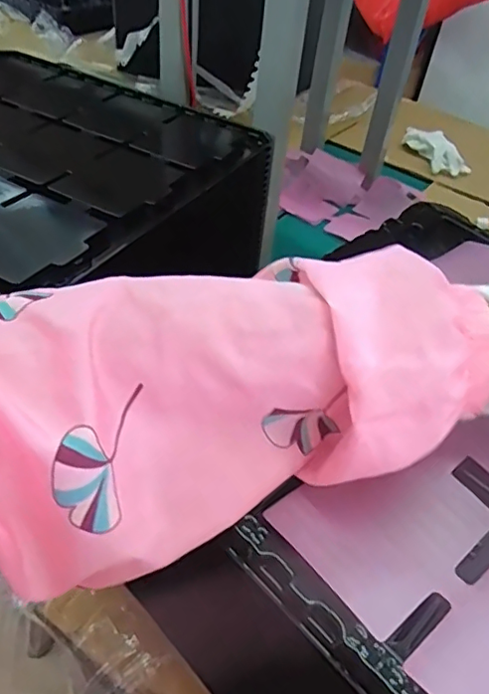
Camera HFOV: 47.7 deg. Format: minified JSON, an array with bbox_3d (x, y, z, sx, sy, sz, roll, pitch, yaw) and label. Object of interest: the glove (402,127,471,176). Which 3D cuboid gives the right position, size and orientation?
[{"bbox_3d":[0.357,-0.360,1.034,0.078,0.040,0.140,-9,47,-17],"label":"glove"}]

